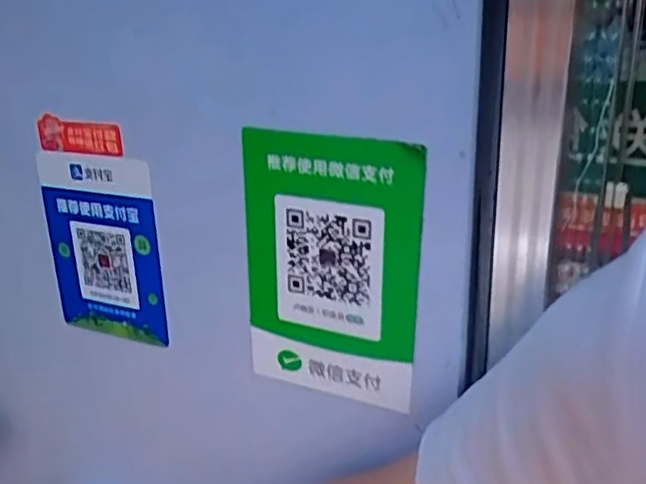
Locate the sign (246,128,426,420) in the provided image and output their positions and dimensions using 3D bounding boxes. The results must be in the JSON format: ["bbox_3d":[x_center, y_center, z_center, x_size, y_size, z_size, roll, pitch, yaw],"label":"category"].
[{"bbox_3d":[0.004,0.019,0.432,0.121,0.178,0.010,10,21,26],"label":"sign"}]

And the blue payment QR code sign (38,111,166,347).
[{"bbox_3d":[-0.178,-0.008,0.523,0.117,0.177,0.006,2,16,28],"label":"blue payment QR code sign"}]

